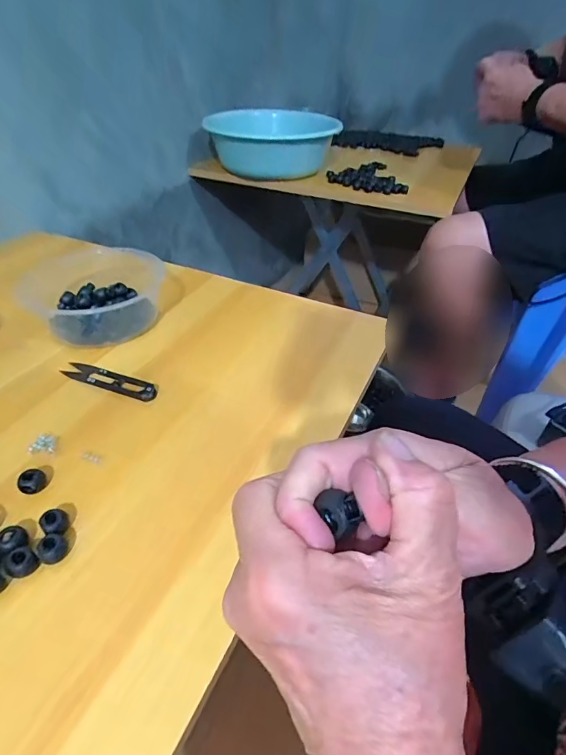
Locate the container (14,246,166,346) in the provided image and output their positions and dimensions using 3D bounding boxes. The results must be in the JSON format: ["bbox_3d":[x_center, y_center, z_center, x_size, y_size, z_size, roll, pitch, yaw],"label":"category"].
[{"bbox_3d":[-0.212,-0.095,0.469,0.146,0.035,0.154,-2,40,-5],"label":"container"}]

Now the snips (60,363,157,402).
[{"bbox_3d":[-0.158,0.001,0.384,0.097,0.006,0.023,15,41,15],"label":"snips"}]

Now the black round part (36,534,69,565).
[{"bbox_3d":[-0.142,0.107,0.261,0.017,0.013,0.016,1,40,-1],"label":"black round part"}]

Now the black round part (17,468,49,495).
[{"bbox_3d":[-0.176,0.073,0.296,0.015,0.012,0.017,31,48,30],"label":"black round part"}]

